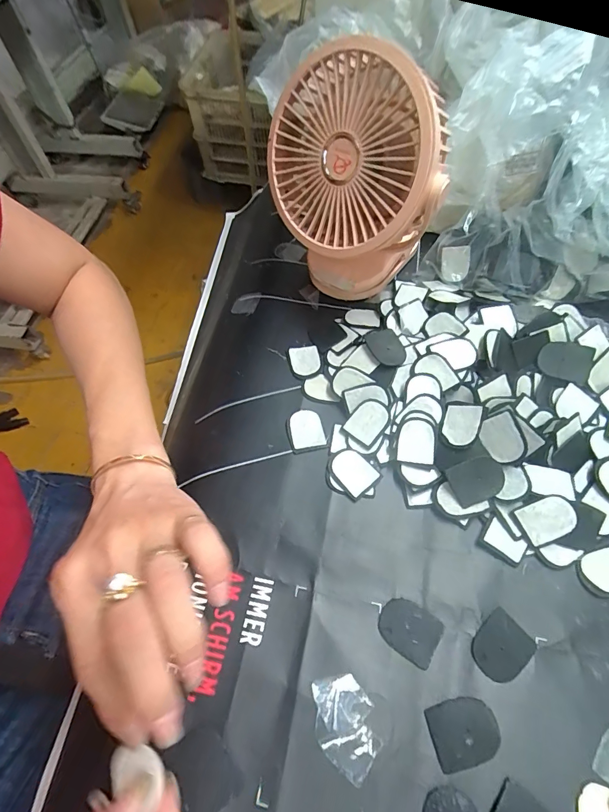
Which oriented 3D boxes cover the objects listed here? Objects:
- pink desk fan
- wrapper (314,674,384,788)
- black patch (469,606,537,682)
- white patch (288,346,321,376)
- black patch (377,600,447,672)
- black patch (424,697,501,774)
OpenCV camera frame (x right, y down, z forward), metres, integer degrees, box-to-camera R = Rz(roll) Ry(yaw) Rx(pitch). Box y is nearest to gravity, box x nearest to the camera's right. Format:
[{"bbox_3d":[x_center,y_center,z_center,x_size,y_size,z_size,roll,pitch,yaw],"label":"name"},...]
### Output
[{"bbox_3d":[0.035,-0.165,0.309,0.123,0.159,0.102,3,59,3],"label":"pink desk fan"},{"bbox_3d":[0.022,0.170,0.211,0.030,0.004,0.043,-9,60,-4],"label":"wrapper"},{"bbox_3d":[0.113,0.138,0.228,0.034,0.004,0.027,-37,65,-18],"label":"black patch"},{"bbox_3d":[0.000,-0.038,0.330,0.024,0.005,0.031,-10,60,-4],"label":"white patch"},{"bbox_3d":[0.062,0.131,0.234,0.034,0.004,0.028,30,65,18],"label":"black patch"},{"bbox_3d":[0.084,0.170,0.208,0.035,0.004,0.027,-13,60,-6],"label":"black patch"}]

